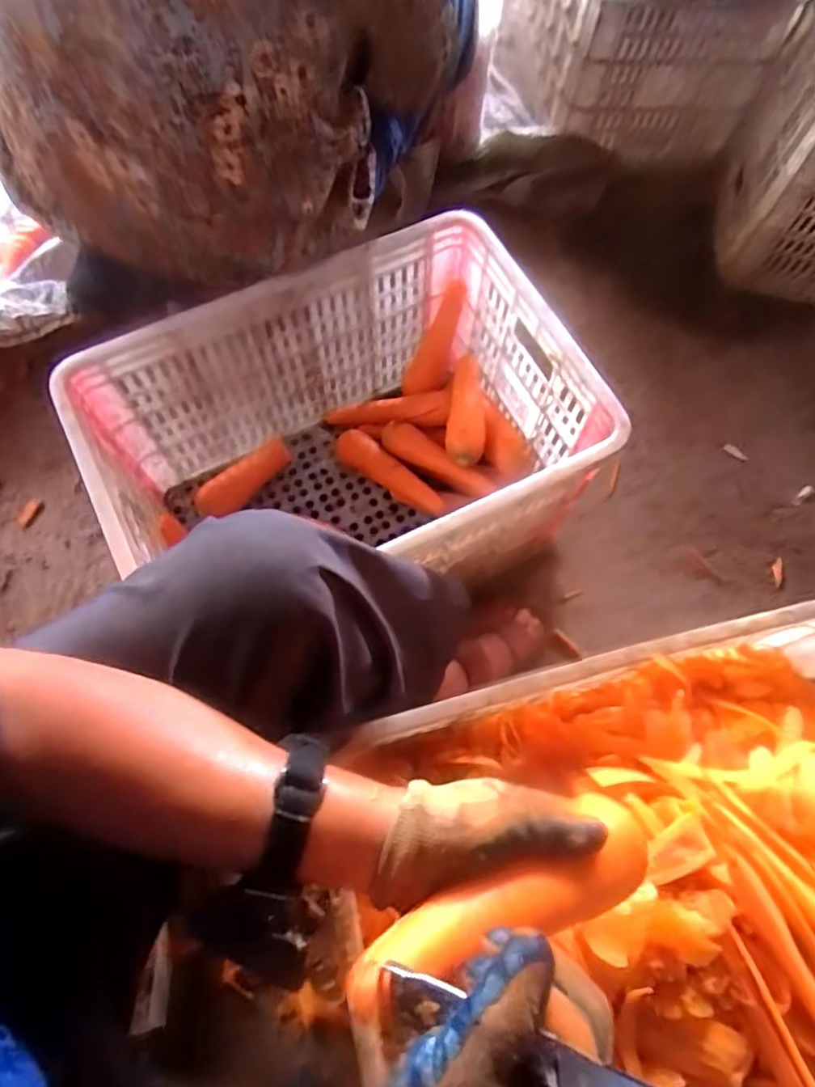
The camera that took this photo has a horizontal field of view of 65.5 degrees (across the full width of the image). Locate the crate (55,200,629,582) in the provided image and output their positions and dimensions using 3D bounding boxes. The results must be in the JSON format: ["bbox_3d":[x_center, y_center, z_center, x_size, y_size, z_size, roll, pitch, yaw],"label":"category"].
[{"bbox_3d":[-0.073,-0.100,0.777,0.500,0.289,0.366,-26,71,-13],"label":"crate"}]

